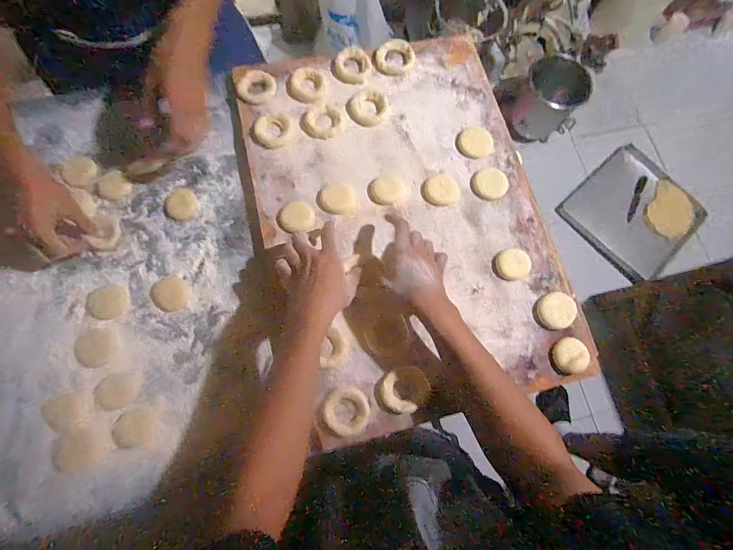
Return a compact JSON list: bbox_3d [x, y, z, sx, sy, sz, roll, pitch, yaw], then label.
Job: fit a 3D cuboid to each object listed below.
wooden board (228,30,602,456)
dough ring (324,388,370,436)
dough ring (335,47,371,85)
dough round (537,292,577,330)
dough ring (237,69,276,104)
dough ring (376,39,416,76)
[{"bbox_3d":[0.056,-0.105,0.555,0.424,0.038,0.601,-13,78,-5],"label":"wooden board"},{"bbox_3d":[-0.025,0.181,0.476,0.057,0.011,0.057,0,77,-2],"label":"dough ring"},{"bbox_3d":[-0.022,-0.357,0.615,0.060,0.013,0.069,-7,78,-3],"label":"dough ring"},{"bbox_3d":[0.278,0.051,0.520,0.058,0.011,0.049,-20,79,-6],"label":"dough round"},{"bbox_3d":[-0.180,-0.310,0.591,0.062,0.020,0.048,-17,78,-5],"label":"dough ring"},{"bbox_3d":[0.051,-0.380,0.620,0.066,0.013,0.062,0,77,-2],"label":"dough ring"}]

